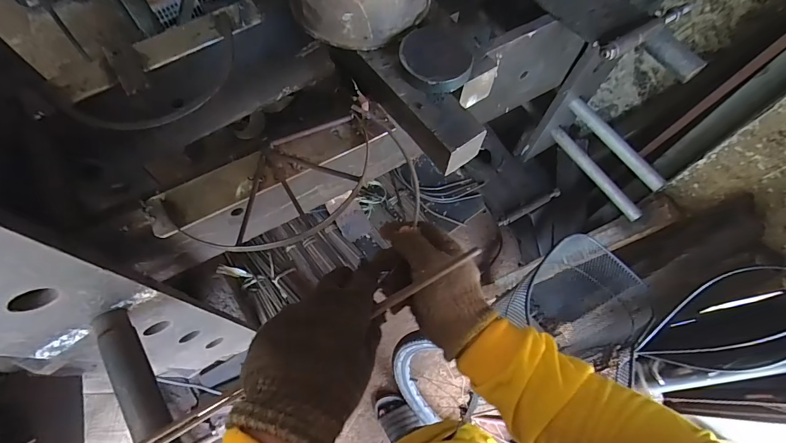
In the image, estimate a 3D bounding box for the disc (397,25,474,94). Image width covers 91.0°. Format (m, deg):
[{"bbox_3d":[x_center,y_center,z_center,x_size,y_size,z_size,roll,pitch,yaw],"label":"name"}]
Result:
[{"bbox_3d":[0.047,-0.178,0.425,0.077,0.018,0.076,0,68,-1],"label":"disc"}]

